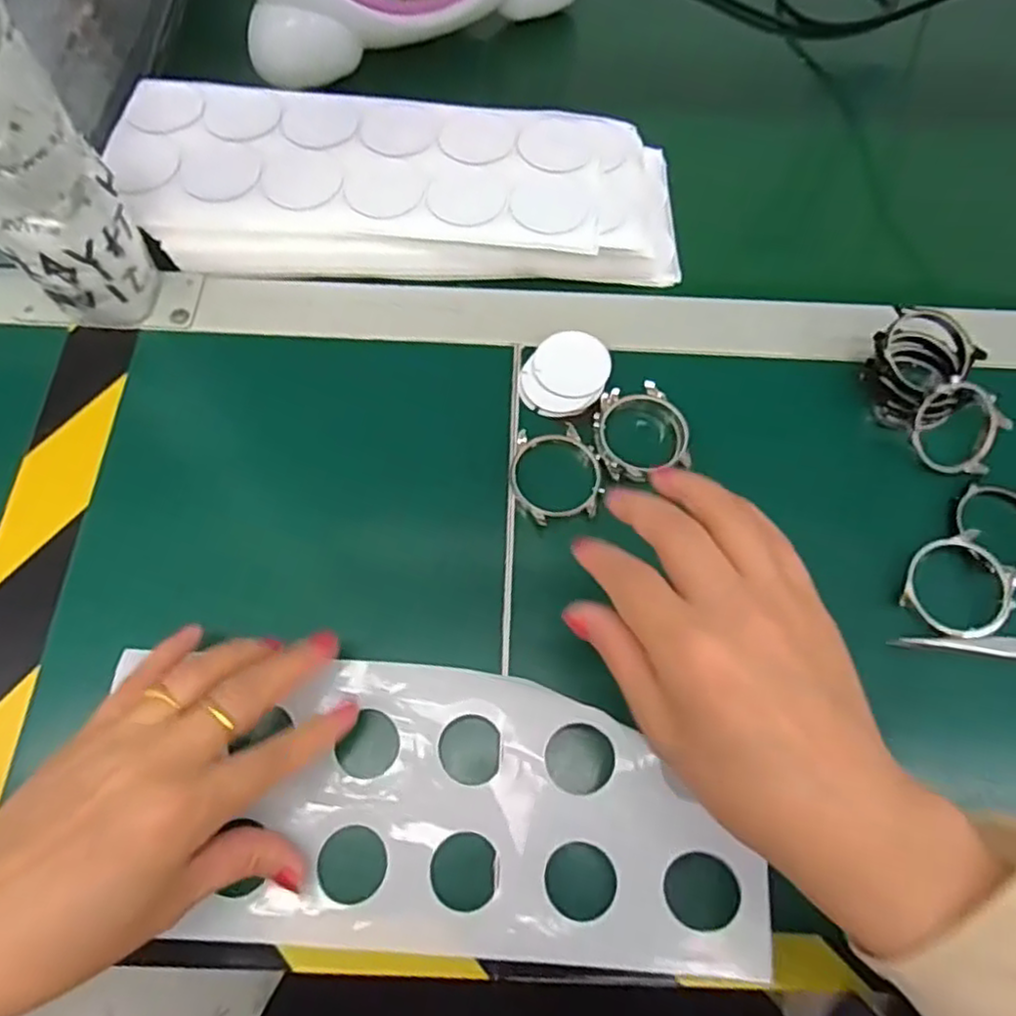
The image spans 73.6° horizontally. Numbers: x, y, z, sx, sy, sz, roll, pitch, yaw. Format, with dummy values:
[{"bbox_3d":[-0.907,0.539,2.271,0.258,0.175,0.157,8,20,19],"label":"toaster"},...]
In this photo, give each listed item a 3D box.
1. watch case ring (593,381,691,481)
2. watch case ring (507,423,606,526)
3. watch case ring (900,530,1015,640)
[{"bbox_3d":[0.067,-0.039,0.349,0.043,0.014,0.052,-17,67,-9],"label":"watch case ring"},{"bbox_3d":[0.024,-0.017,0.347,0.046,0.006,0.053,-5,66,-4],"label":"watch case ring"},{"bbox_3d":[0.218,0.036,0.325,0.055,0.010,0.046,-34,71,-15],"label":"watch case ring"}]

